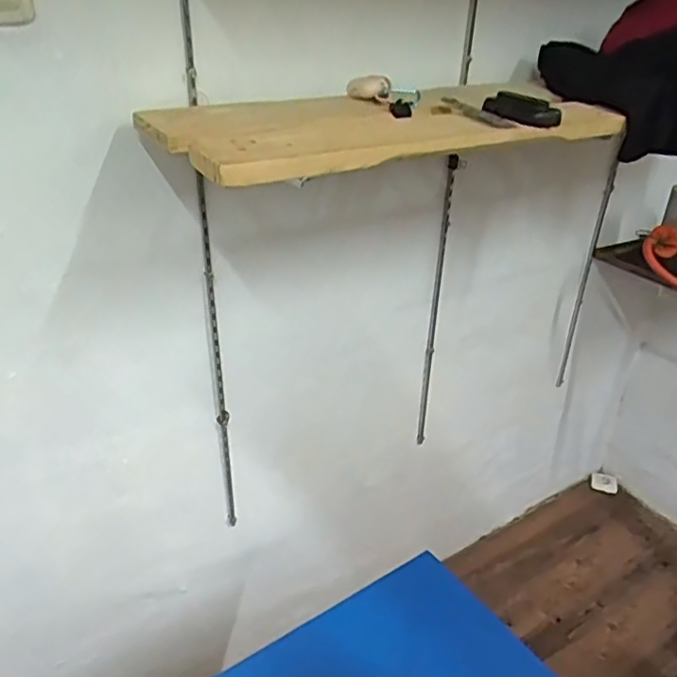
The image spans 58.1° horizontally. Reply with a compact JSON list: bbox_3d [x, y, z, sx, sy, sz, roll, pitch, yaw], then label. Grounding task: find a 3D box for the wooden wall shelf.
[{"bbox_3d":[0.072,-0.296,0.813,0.612,0.035,0.290,-17,36,-28],"label":"wooden wall shelf"}]

